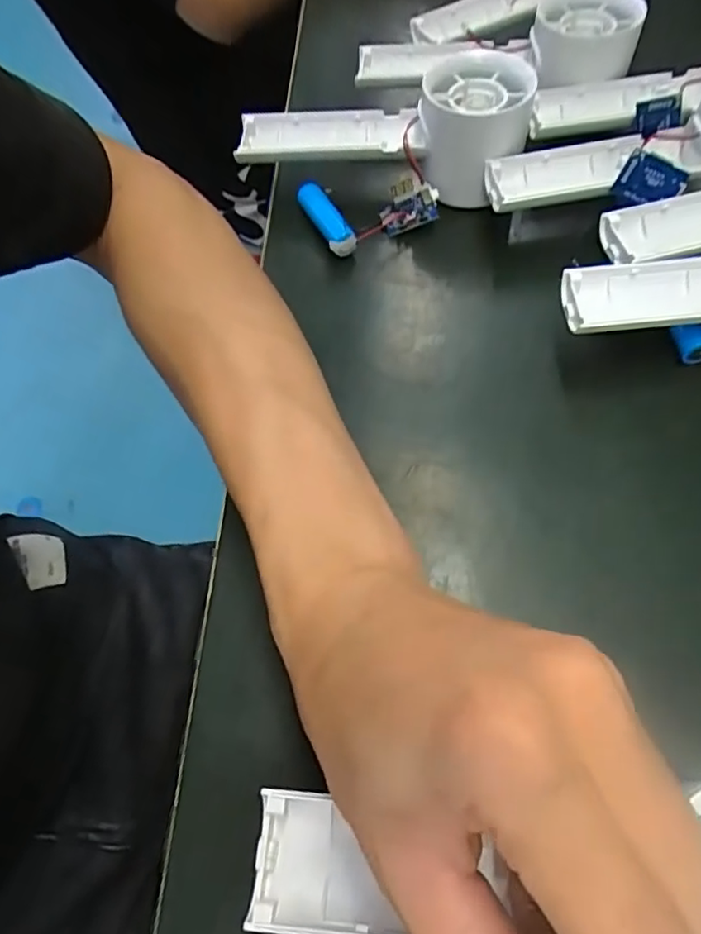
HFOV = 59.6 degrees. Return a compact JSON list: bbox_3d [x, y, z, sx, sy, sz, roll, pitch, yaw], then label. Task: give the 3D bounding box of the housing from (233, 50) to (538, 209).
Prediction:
[{"bbox_3d":[0.017,-0.186,0.346,0.157,0.064,0.065,8,62,9],"label":"housing"}]

